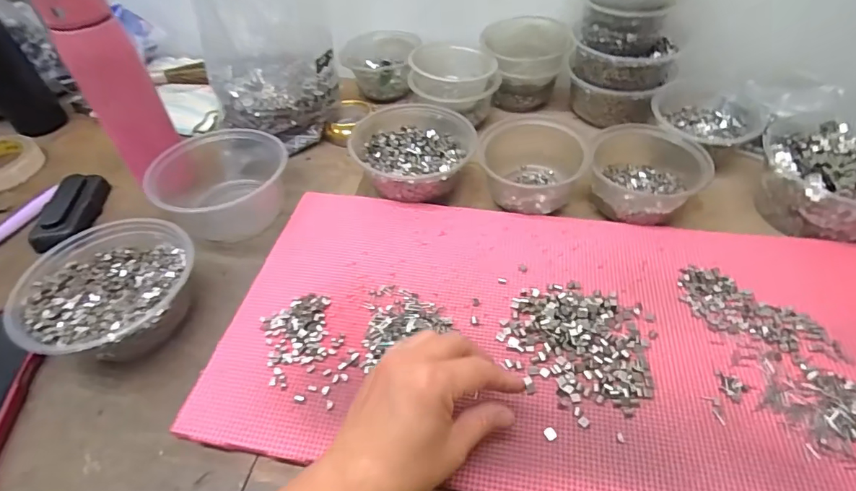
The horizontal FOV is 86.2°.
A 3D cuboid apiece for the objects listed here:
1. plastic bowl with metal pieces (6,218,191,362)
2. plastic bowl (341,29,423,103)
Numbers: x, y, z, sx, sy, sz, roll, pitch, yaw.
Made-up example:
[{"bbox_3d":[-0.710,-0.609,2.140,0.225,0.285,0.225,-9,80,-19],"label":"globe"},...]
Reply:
[{"bbox_3d":[-0.273,0.035,0.403,0.132,0.068,0.134,-1,49,2],"label":"plastic bowl with metal pieces"},{"bbox_3d":[-0.064,-0.262,0.663,0.109,0.048,0.113,-1,49,2],"label":"plastic bowl"}]

